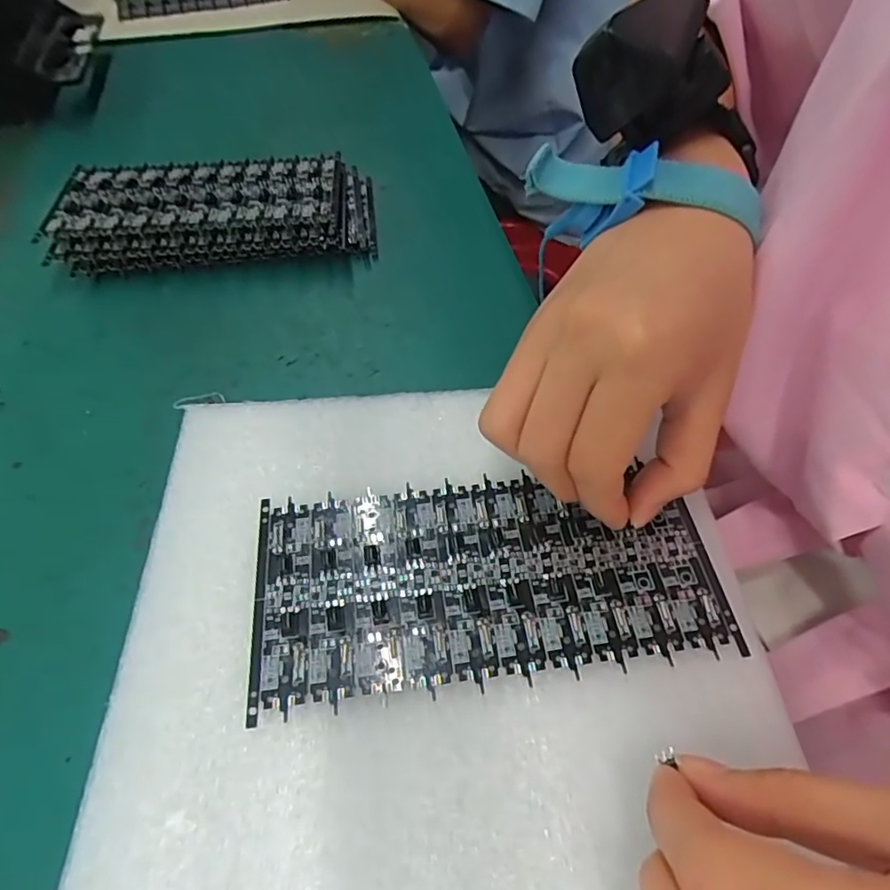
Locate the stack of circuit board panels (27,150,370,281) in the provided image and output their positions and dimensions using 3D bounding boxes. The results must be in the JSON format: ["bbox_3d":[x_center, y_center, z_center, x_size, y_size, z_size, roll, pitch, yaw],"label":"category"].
[{"bbox_3d":[-0.134,-0.138,0.340,0.178,0.027,0.079,-7,54,-3],"label":"stack of circuit board panels"}]

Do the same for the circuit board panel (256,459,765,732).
[{"bbox_3d":[0.014,0.048,0.207,0.163,0.004,0.075,-3,54,-1],"label":"circuit board panel"}]

